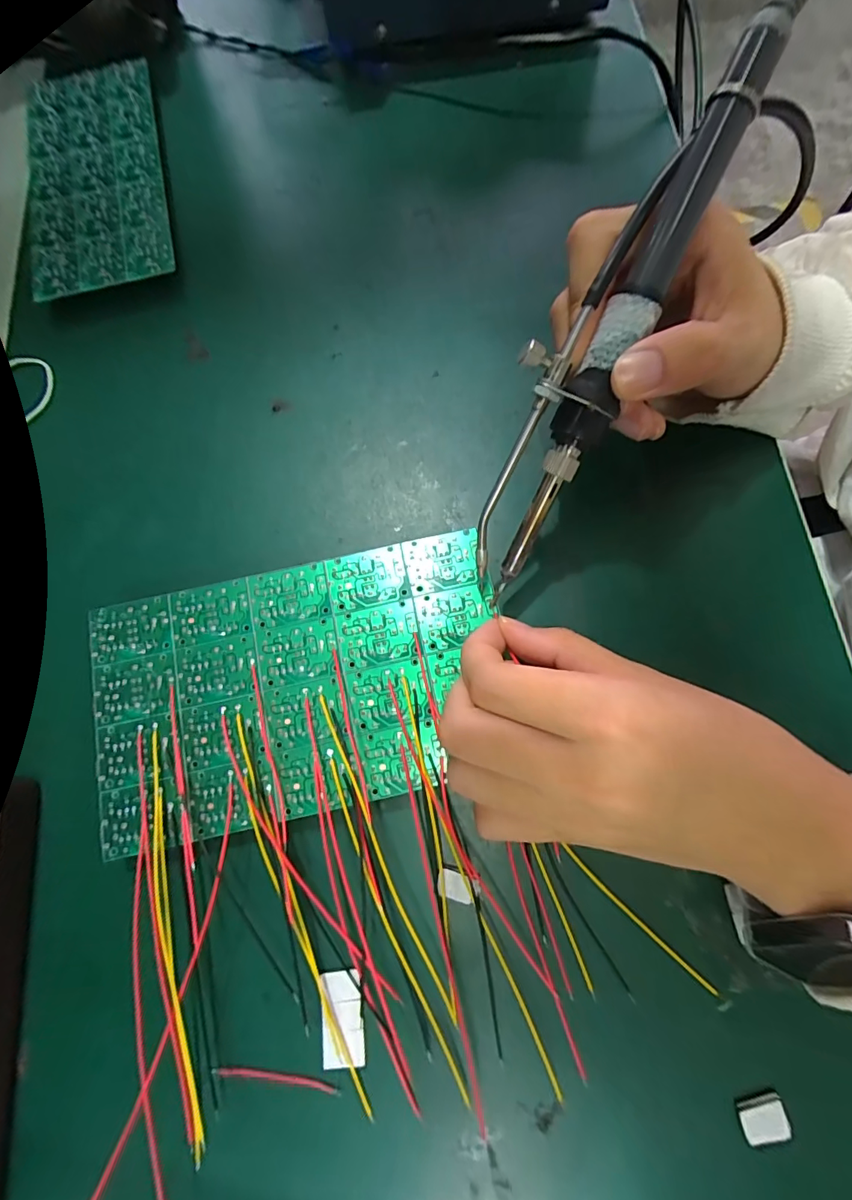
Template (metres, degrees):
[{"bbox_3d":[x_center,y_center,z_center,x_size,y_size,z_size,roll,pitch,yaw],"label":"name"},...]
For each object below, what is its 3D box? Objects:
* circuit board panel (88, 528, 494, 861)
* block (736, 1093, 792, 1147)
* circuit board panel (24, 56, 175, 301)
[{"bbox_3d":[-0.054,0.036,0.201,0.167,0.013,0.100,-12,75,-2],"label":"circuit board panel"},{"bbox_3d":[0.117,0.179,0.161,0.016,0.004,0.010,-12,75,1],"label":"block"},{"bbox_3d":[-0.194,-0.251,0.276,0.076,0.004,0.170,-14,76,-2],"label":"circuit board panel"}]

